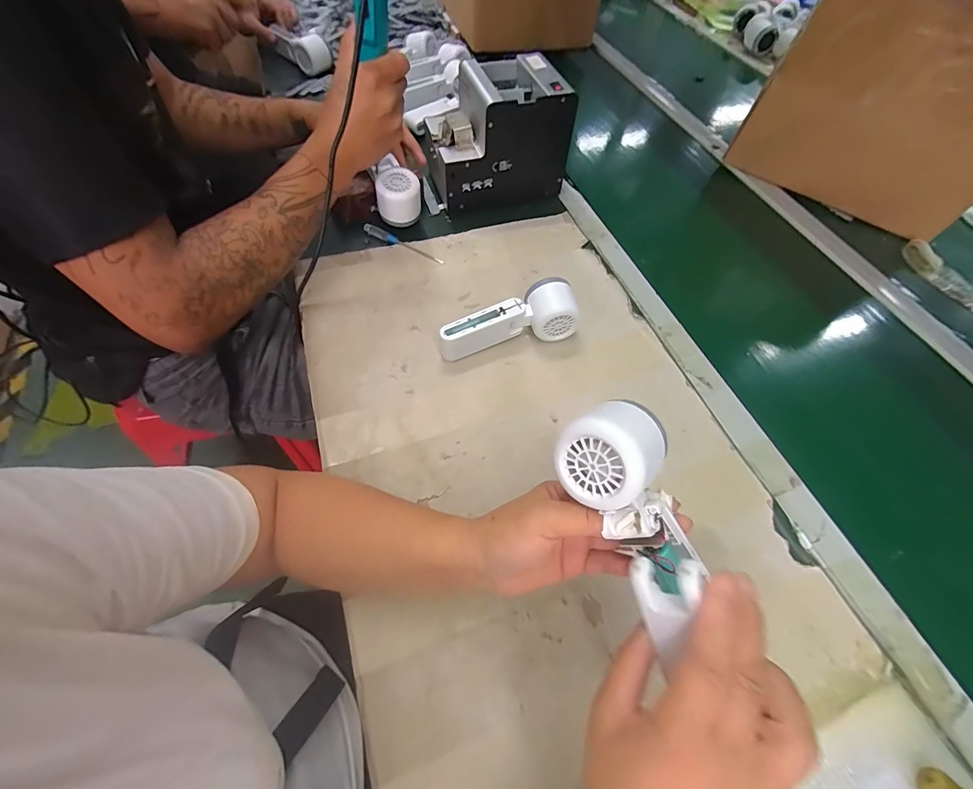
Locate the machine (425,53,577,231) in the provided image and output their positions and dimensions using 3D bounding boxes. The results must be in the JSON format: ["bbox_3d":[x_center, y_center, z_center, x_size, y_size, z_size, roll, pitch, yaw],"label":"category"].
[{"bbox_3d":[0.006,-0.366,0.597,0.176,0.147,0.143,-25,62,-17],"label":"machine"}]

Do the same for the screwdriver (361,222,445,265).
[{"bbox_3d":[-0.114,-0.211,0.574,0.125,0.011,0.013,25,60,13],"label":"screwdriver"}]

